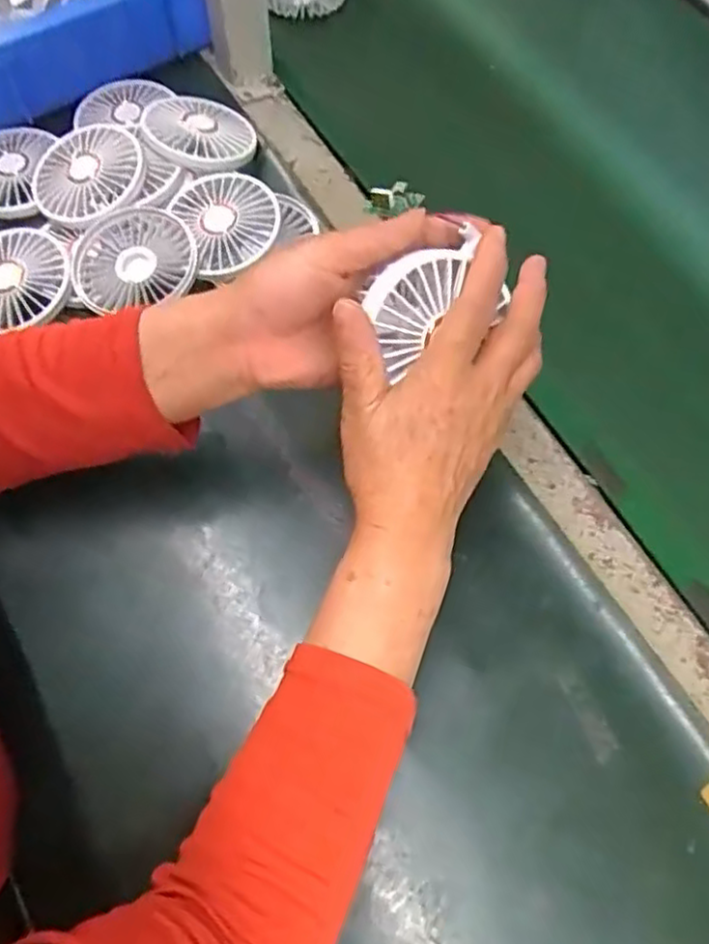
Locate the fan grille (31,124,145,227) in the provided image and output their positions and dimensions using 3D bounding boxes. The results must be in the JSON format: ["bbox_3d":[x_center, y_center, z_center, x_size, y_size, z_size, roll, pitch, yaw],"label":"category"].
[{"bbox_3d":[-0.208,-0.233,0.551,0.087,0.022,0.091,-1,63,1],"label":"fan grille"}]

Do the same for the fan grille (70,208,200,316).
[{"bbox_3d":[-0.163,-0.160,0.528,0.091,0.024,0.079,-16,66,-10],"label":"fan grille"}]

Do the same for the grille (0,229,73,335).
[{"bbox_3d":[-0.252,-0.143,0.522,0.087,0.022,0.077,-25,68,-13],"label":"grille"}]

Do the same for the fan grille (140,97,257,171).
[{"bbox_3d":[-0.125,-0.280,0.581,0.087,0.012,0.086,17,57,-6],"label":"fan grille"}]

